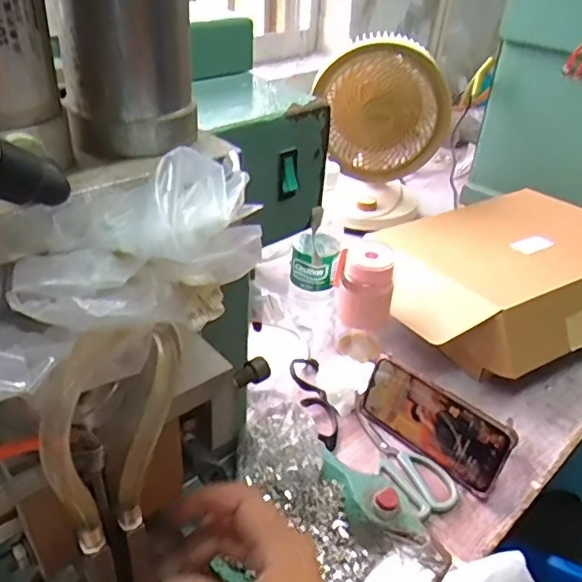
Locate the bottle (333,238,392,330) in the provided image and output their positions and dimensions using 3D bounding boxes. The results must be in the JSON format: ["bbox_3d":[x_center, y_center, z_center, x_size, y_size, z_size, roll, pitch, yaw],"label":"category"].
[{"bbox_3d":[0.092,-0.010,0.723,0.069,0.099,0.055,1,35,-1],"label":"bottle"}]

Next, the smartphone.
[{"bbox_3d":[0.151,0.138,0.615,0.168,0.081,0.010,32,30,33],"label":"smartphone"}]

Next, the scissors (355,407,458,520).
[{"bbox_3d":[0.118,0.178,0.617,0.059,0.005,0.146,-18,39,-25],"label":"scissors"}]

